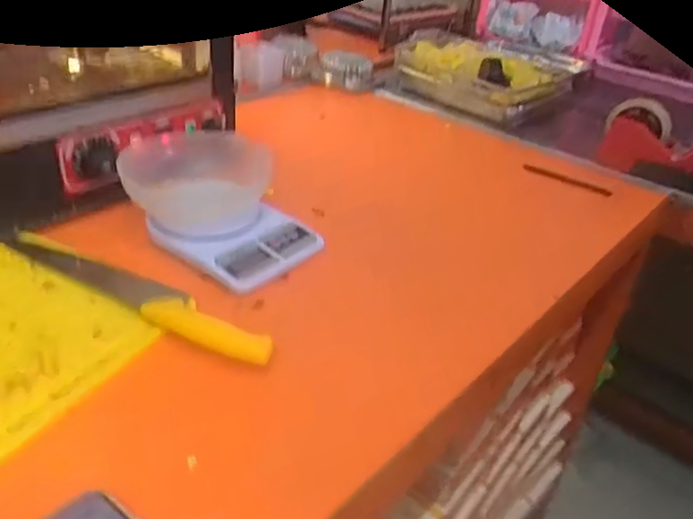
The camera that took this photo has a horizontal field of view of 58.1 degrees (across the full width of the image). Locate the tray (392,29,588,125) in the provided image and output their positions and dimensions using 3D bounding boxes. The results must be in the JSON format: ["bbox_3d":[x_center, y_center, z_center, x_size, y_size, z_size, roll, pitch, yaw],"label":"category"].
[{"bbox_3d":[0.243,-0.349,1.171,0.343,0.107,0.157,30,40,33],"label":"tray"}]

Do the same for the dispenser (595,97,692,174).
[{"bbox_3d":[0.465,-0.166,0.934,0.072,0.101,0.170,-8,35,-19],"label":"dispenser"}]

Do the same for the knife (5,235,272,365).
[{"bbox_3d":[-0.208,0.026,0.607,0.335,0.017,0.040,22,36,24],"label":"knife"}]

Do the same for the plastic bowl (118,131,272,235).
[{"bbox_3d":[-0.177,-0.101,0.766,0.165,0.064,0.184,8,33,5],"label":"plastic bowl"}]

